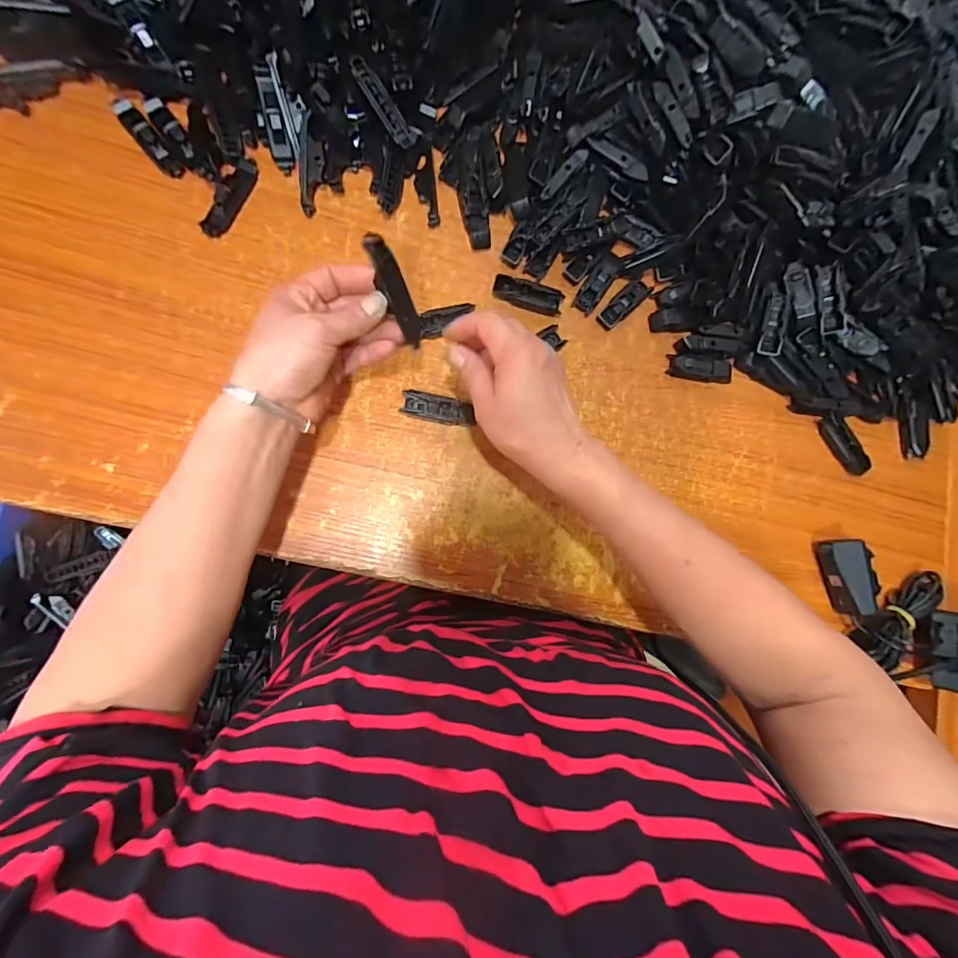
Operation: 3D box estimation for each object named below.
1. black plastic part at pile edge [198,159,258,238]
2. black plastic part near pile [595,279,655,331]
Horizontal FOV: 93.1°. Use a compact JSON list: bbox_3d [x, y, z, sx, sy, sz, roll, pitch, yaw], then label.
[{"bbox_3d":[-0.215,-0.247,0.395,0.018,0.018,0.081,23,84,-6],"label":"black plastic part at pile edge"},{"bbox_3d":[0.144,-0.173,0.449,0.064,0.005,0.022,-43,93,-8],"label":"black plastic part near pile"}]

